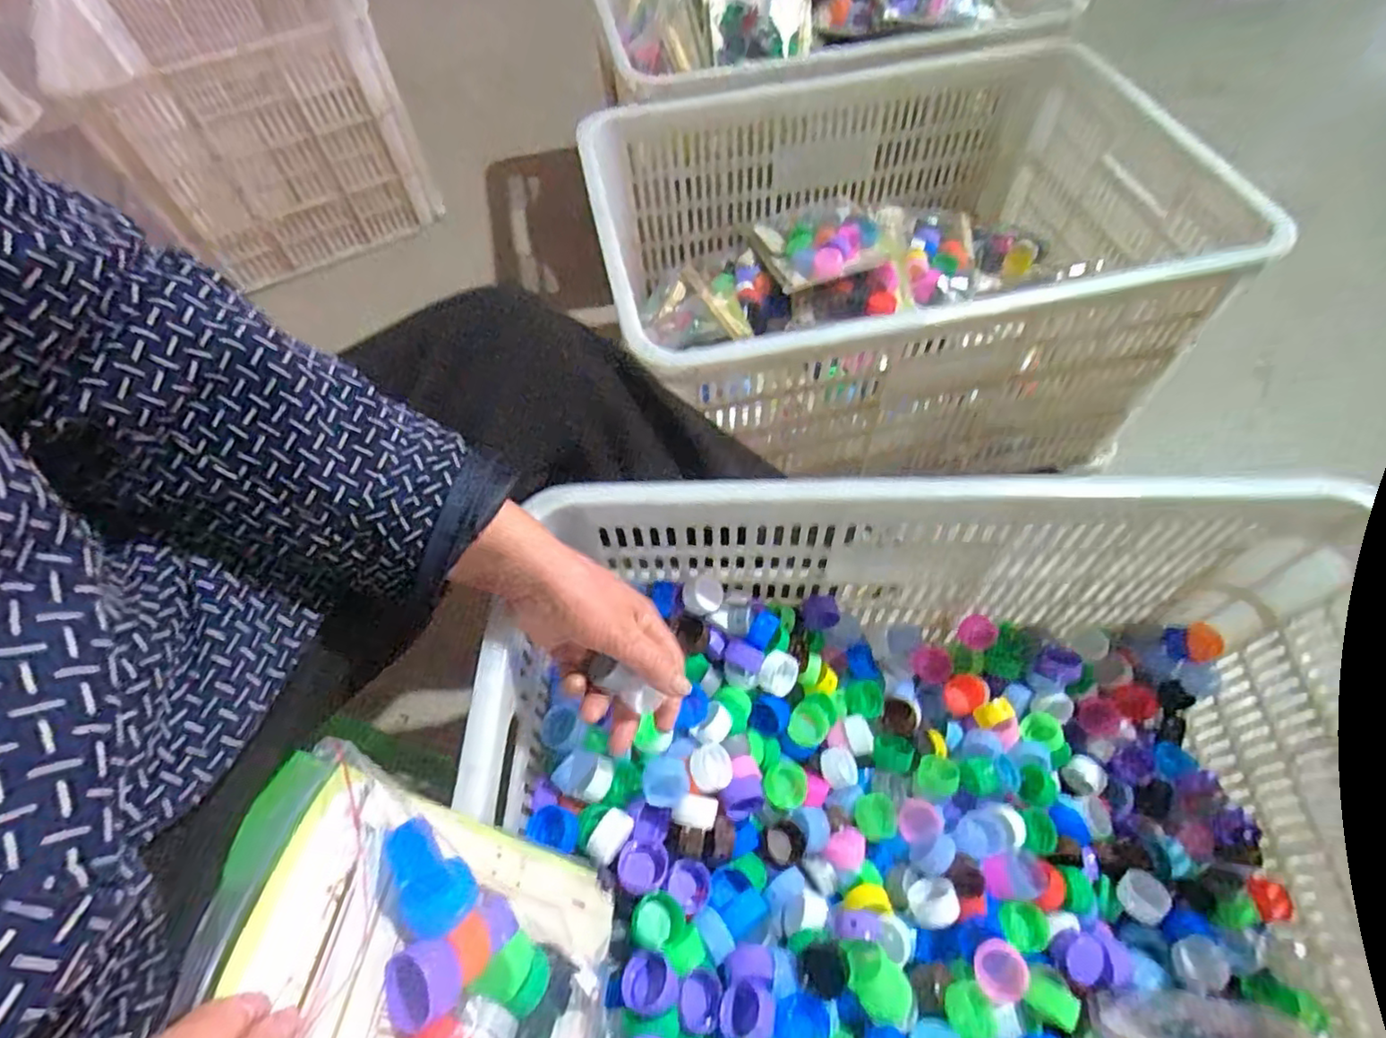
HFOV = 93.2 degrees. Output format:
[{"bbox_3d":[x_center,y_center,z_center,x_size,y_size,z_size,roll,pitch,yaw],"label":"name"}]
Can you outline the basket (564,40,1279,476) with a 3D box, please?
[{"bbox_3d":[0.204,-0.288,0.752,0.586,0.233,0.412,-10,59,-4],"label":"basket"}]

